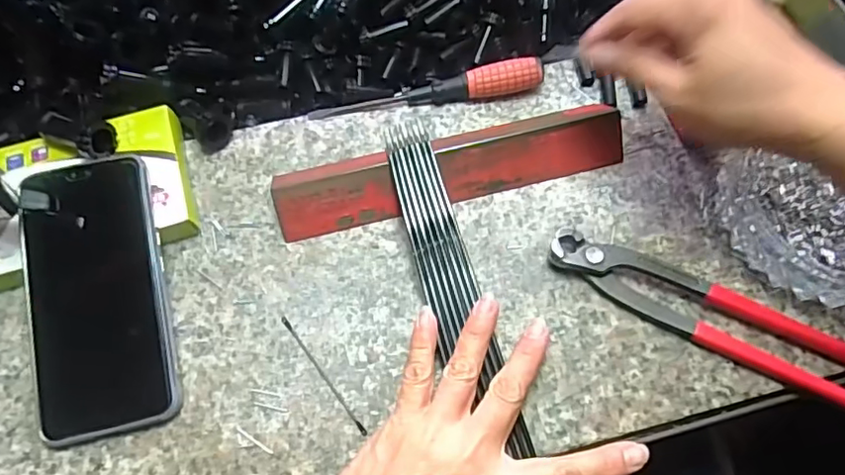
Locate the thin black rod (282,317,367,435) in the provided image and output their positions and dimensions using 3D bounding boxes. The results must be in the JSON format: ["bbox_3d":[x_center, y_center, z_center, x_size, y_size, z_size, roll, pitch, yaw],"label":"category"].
[{"bbox_3d":[-0.058,0.078,0.329,0.004,0.004,0.084,-36,70,-15],"label":"thin black rod"}]

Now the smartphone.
[{"bbox_3d":[-0.187,0.032,0.328,0.075,0.012,0.156,-15,76,-1],"label":"smartphone"}]

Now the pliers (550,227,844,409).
[{"bbox_3d":[0.169,0.044,0.336,0.194,0.020,0.040,25,68,11],"label":"pliers"}]

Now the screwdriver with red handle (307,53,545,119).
[{"bbox_3d":[0.003,-0.103,0.396,0.160,0.023,0.017,-8,66,-4],"label":"screwdriver with red handle"}]

